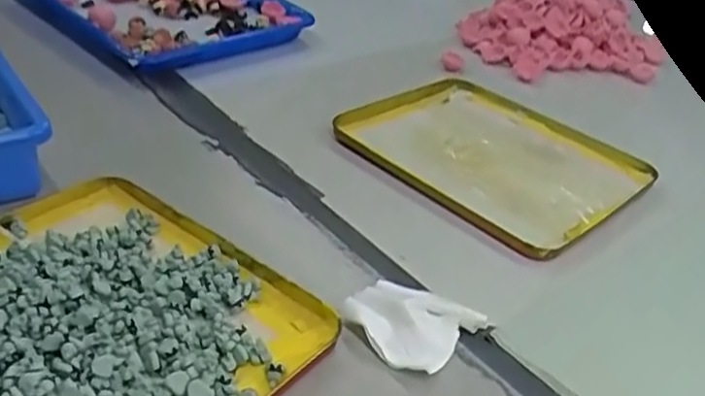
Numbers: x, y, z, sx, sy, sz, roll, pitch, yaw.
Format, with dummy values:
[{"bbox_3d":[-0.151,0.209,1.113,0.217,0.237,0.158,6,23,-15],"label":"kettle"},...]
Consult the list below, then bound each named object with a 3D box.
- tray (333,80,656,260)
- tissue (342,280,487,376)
[{"bbox_3d":[0.129,-0.043,0.639,0.209,0.020,0.240,-25,44,-38],"label":"tray"},{"bbox_3d":[0.036,0.079,0.450,0.073,0.019,0.071,27,39,29],"label":"tissue"}]

